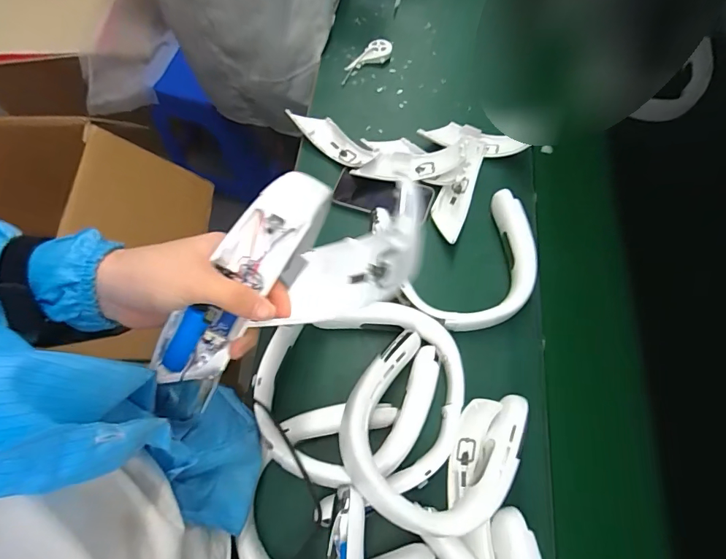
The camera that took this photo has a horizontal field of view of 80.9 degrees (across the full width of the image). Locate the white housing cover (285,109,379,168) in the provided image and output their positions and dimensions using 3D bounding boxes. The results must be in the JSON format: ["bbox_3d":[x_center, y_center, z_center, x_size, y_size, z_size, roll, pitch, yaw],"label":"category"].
[{"bbox_3d":[-0.050,-0.235,0.706,0.174,0.032,0.050,42,72,17],"label":"white housing cover"}]

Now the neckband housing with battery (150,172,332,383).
[{"bbox_3d":[-0.097,0.008,0.313,0.050,0.041,0.191,37,97,16],"label":"neckband housing with battery"}]

